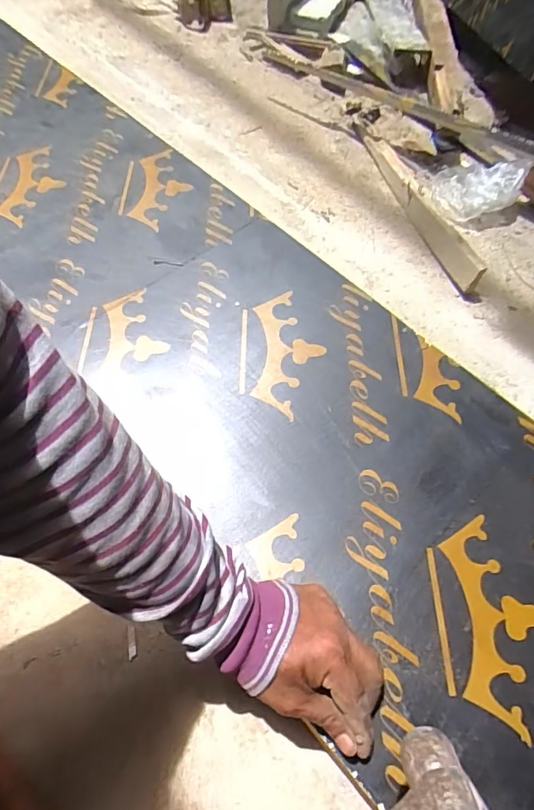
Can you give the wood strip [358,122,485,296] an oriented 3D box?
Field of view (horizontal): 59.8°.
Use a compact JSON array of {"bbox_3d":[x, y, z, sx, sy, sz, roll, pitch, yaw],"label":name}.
[{"bbox_3d":[0.230,-0.336,0.739,0.048,0.042,0.400,-10,61,-8],"label":"wood strip"}]

